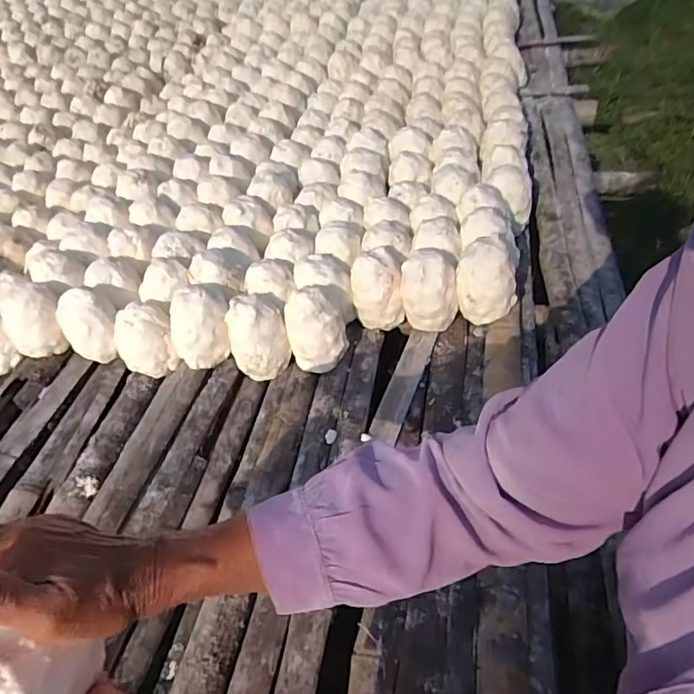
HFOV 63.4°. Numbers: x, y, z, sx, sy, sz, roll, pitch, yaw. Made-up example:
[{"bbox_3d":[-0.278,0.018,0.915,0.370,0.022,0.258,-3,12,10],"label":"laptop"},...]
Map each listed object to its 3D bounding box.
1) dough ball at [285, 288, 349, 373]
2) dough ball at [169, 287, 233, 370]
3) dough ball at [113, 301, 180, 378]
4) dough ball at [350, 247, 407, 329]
[{"bbox_3d":[-0.044,-0.025,0.777,0.082,0.104,0.080,-1,46,2],"label":"dough ball"},{"bbox_3d":[-0.197,-0.033,0.771,0.092,0.088,0.077,-20,49,-15],"label":"dough ball"},{"bbox_3d":[-0.277,-0.007,0.777,0.076,0.085,0.071,-1,46,2],"label":"dough ball"},{"bbox_3d":[0.045,-0.092,0.825,0.078,0.091,0.090,1,47,4],"label":"dough ball"}]

